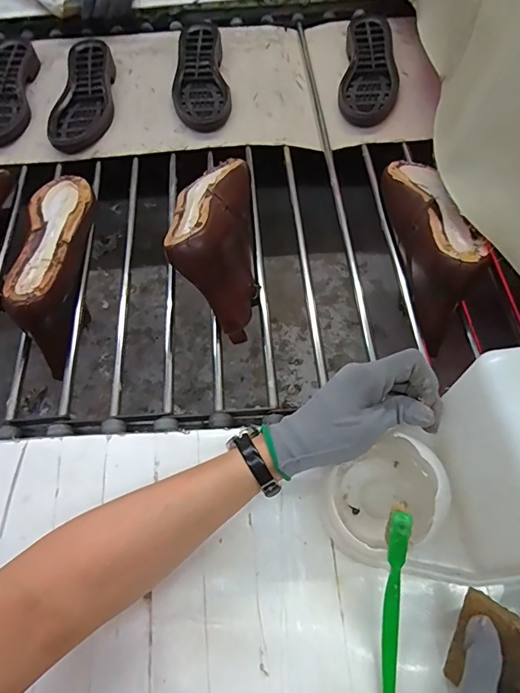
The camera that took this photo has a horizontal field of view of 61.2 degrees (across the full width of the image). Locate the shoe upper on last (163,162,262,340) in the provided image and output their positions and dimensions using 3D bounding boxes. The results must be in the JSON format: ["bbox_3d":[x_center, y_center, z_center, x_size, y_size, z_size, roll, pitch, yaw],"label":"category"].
[{"bbox_3d":[-0.054,-0.139,0.530,0.090,0.111,0.240,-5,62,0],"label":"shoe upper on last"}]

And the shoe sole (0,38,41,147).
[{"bbox_3d":[-0.446,-0.448,0.762,0.097,0.031,0.268,-9,62,-2],"label":"shoe sole"}]

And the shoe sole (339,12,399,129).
[{"bbox_3d":[0.186,-0.472,0.741,0.092,0.036,0.264,7,63,7],"label":"shoe sole"}]

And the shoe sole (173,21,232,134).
[{"bbox_3d":[-0.105,-0.469,0.752,0.090,0.031,0.268,-9,62,-2],"label":"shoe sole"}]

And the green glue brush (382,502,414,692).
[{"bbox_3d":[0.096,0.202,0.317,0.014,0.014,0.174,3,93,4],"label":"green glue brush"}]

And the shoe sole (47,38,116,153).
[{"bbox_3d":[-0.296,-0.429,0.747,0.093,0.033,0.275,-5,62,1],"label":"shoe sole"}]

